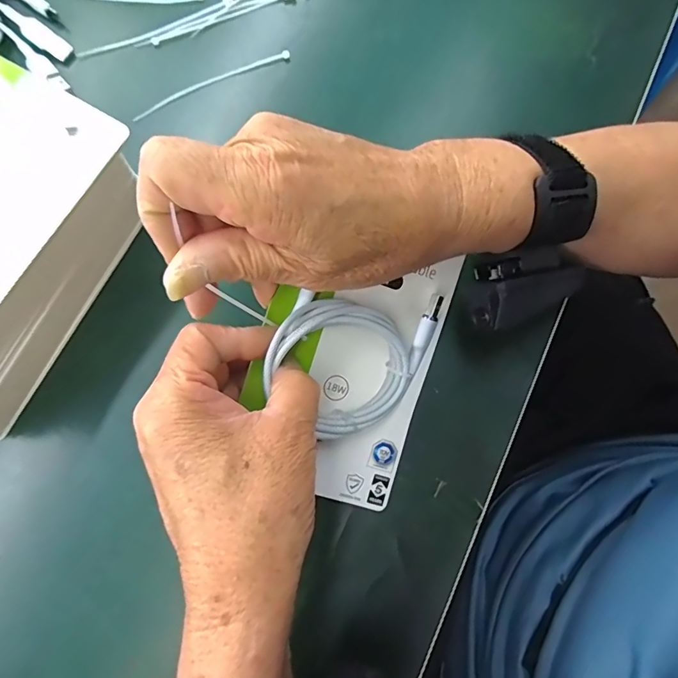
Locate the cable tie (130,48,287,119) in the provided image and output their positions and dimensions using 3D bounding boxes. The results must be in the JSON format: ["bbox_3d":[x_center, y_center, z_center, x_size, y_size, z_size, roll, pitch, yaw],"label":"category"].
[{"bbox_3d":[-0.090,-0.181,0.314,0.118,0.004,0.007,-26,81,-5],"label":"cable tie"}]

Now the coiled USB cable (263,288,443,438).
[{"bbox_3d":[0.009,0.014,0.243,0.093,0.025,0.074,-1,80,-1],"label":"coiled USB cable"}]

